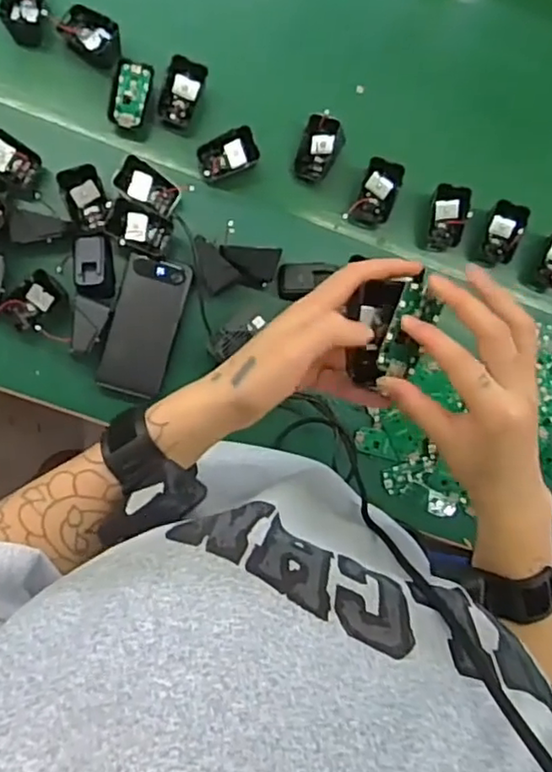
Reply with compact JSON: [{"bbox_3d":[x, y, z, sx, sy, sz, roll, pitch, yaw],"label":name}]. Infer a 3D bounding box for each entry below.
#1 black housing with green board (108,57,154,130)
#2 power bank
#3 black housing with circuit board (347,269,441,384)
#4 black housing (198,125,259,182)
[{"bbox_3d":[-0.162,-0.323,0.715,0.041,0.040,0.067,14,85,-6],"label":"black housing with green board"},{"bbox_3d":[-0.144,-0.065,0.704,0.068,0.027,0.149,15,85,-6],"label":"power bank"},{"bbox_3d":[0.078,-0.035,0.421,0.055,0.033,0.066,0,87,-7],"label":"black housing with circuit board"},{"bbox_3d":[-0.054,-0.262,0.722,0.065,0.034,0.041,-20,90,-8],"label":"black housing"}]

